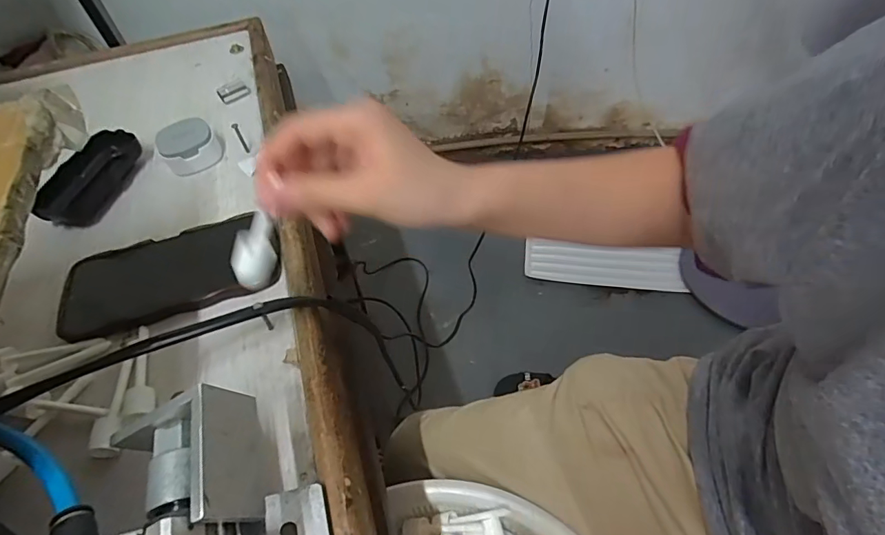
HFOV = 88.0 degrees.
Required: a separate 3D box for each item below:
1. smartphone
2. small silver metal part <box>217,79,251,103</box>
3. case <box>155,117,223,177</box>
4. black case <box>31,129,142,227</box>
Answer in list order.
[{"bbox_3d":[-0.221,0.002,0.375,0.169,0.009,0.081,-18,55,-8],"label":"smartphone"},{"bbox_3d":[-0.240,-0.203,0.526,0.035,0.015,0.014,-28,57,-15],"label":"small silver metal part"},{"bbox_3d":[-0.256,-0.124,0.463,0.052,0.027,0.059,-27,56,-14],"label":"case"},{"bbox_3d":[-0.343,-0.088,0.444,0.056,0.024,0.108,3,55,7],"label":"black case"}]

